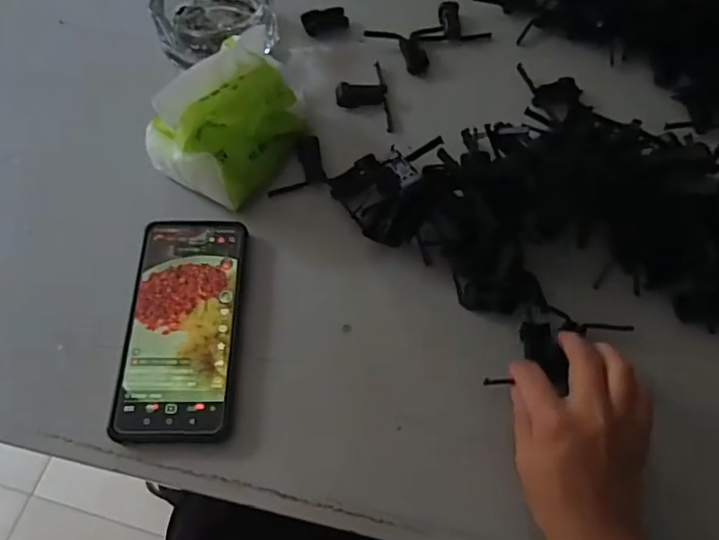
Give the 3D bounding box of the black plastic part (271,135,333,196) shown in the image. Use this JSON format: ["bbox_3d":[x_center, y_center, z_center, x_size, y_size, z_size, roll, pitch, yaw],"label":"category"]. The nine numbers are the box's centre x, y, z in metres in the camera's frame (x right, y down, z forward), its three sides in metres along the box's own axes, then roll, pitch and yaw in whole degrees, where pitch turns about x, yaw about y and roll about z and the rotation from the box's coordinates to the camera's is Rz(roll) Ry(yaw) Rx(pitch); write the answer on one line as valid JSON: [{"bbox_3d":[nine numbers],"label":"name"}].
[{"bbox_3d":[-0.055,-0.092,0.474,0.050,0.009,0.051,-8,63,-8],"label":"black plastic part"}]

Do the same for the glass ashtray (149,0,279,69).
[{"bbox_3d":[-0.137,-0.250,0.532,0.115,0.045,0.132,34,65,13],"label":"glass ashtray"}]

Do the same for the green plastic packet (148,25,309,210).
[{"bbox_3d":[-0.100,-0.113,0.439,0.067,0.088,0.128,36,66,14],"label":"green plastic packet"}]

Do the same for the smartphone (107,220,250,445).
[{"bbox_3d":[-0.127,0.039,0.402,0.079,0.013,0.166,1,63,-3],"label":"smartphone"}]

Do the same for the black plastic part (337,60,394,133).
[{"bbox_3d":[0.003,-0.168,0.518,0.049,0.012,0.080,-4,63,-6],"label":"black plastic part"}]

